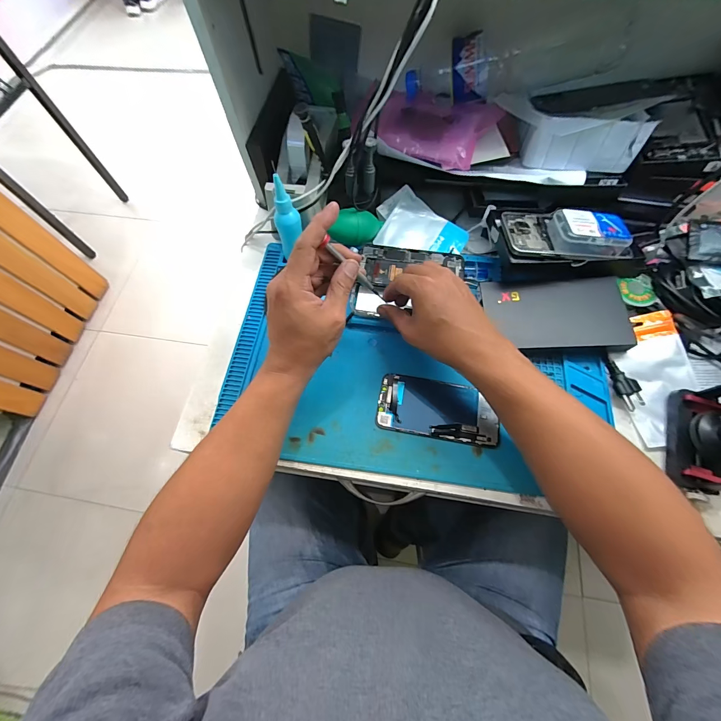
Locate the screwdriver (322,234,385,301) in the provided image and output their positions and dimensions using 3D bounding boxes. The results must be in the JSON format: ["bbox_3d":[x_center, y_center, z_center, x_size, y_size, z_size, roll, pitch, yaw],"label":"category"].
[{"bbox_3d":[-0.004,-0.099,0.364,0.008,0.111,0.008,-6,63,33],"label":"screwdriver"}]

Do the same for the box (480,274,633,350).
[{"bbox_3d":[0.251,-0.065,0.421,0.169,0.017,0.100,-1,67,2],"label":"box"}]

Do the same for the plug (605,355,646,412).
[{"bbox_3d":[0.318,0.024,0.392,0.022,0.018,0.072,-8,67,-1],"label":"plug"}]

